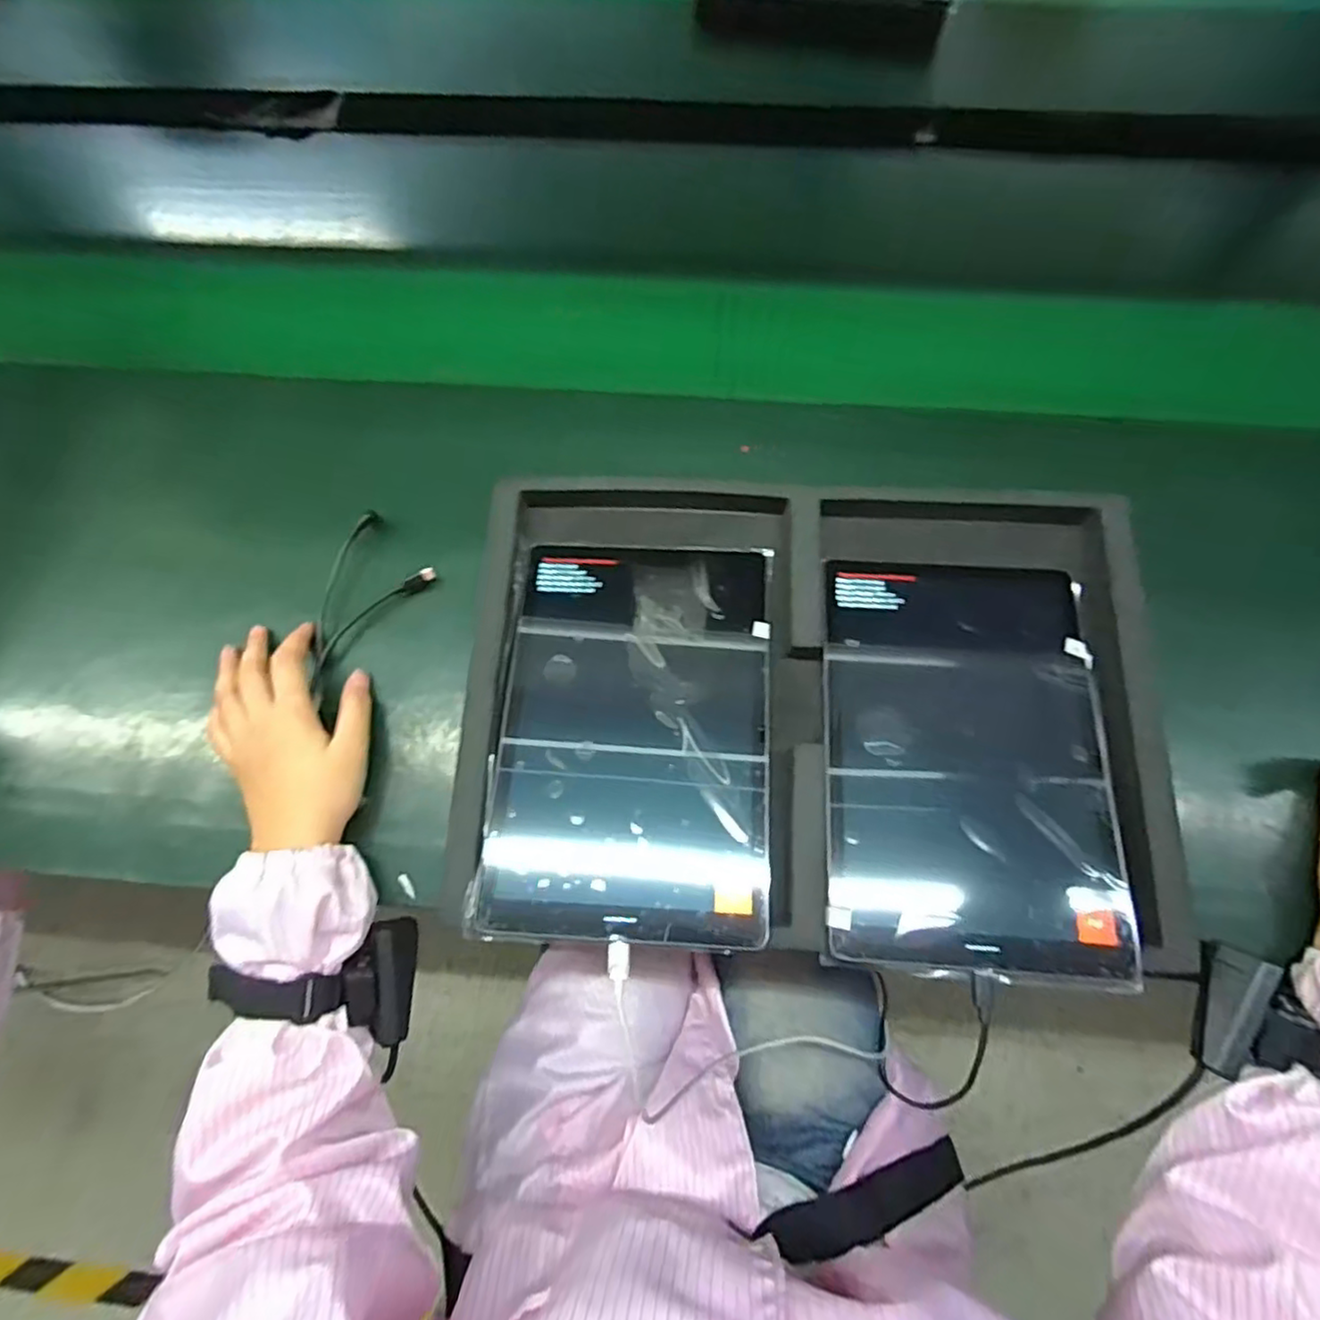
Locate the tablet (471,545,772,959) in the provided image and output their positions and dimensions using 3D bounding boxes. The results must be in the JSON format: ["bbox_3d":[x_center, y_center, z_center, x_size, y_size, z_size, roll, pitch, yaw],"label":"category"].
[{"bbox_3d":[-0.016,0.040,0.428,0.167,0.011,0.255,3,72,3],"label":"tablet"}]

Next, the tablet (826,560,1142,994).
[{"bbox_3d":[0.190,0.052,0.419,0.168,0.010,0.257,4,72,3],"label":"tablet"}]

